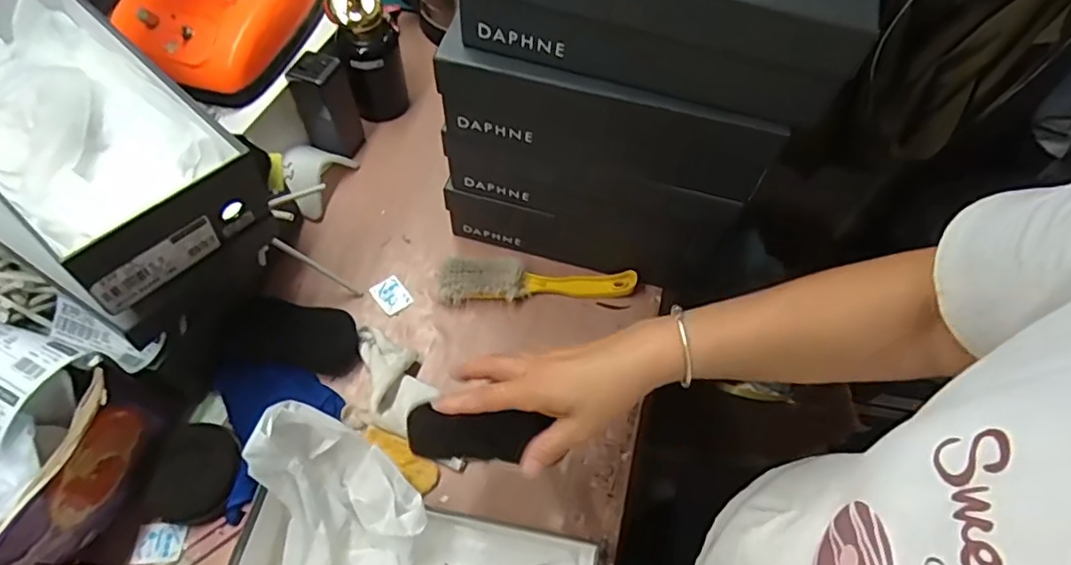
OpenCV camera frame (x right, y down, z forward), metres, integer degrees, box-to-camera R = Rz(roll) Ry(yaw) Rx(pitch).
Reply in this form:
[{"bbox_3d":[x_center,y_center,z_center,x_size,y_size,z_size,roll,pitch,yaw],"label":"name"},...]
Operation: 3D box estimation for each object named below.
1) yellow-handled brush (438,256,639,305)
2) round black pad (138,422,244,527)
[{"bbox_3d":[0.002,-0.007,0.711,0.225,0.030,0.051,-1,60,-4],"label":"yellow-handled brush"},{"bbox_3d":[-0.330,0.183,0.588,0.089,0.022,0.089,1,60,-3],"label":"round black pad"}]

